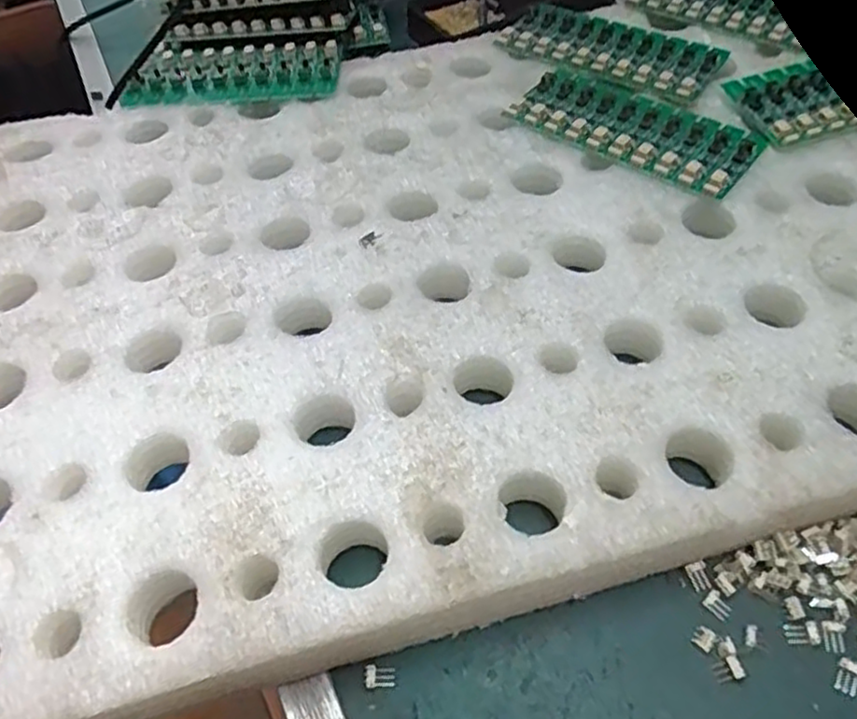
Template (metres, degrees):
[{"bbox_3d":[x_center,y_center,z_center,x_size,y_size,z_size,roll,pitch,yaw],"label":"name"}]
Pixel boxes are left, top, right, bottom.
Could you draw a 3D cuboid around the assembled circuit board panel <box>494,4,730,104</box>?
[{"bbox_3d":[0.115,-0.200,0.444,0.136,0.008,0.061,27,59,23],"label":"assembled circuit board panel"}]

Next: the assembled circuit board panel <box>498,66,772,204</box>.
[{"bbox_3d":[0.115,-0.133,0.394,0.137,0.008,0.056,31,61,25],"label":"assembled circuit board panel"}]

